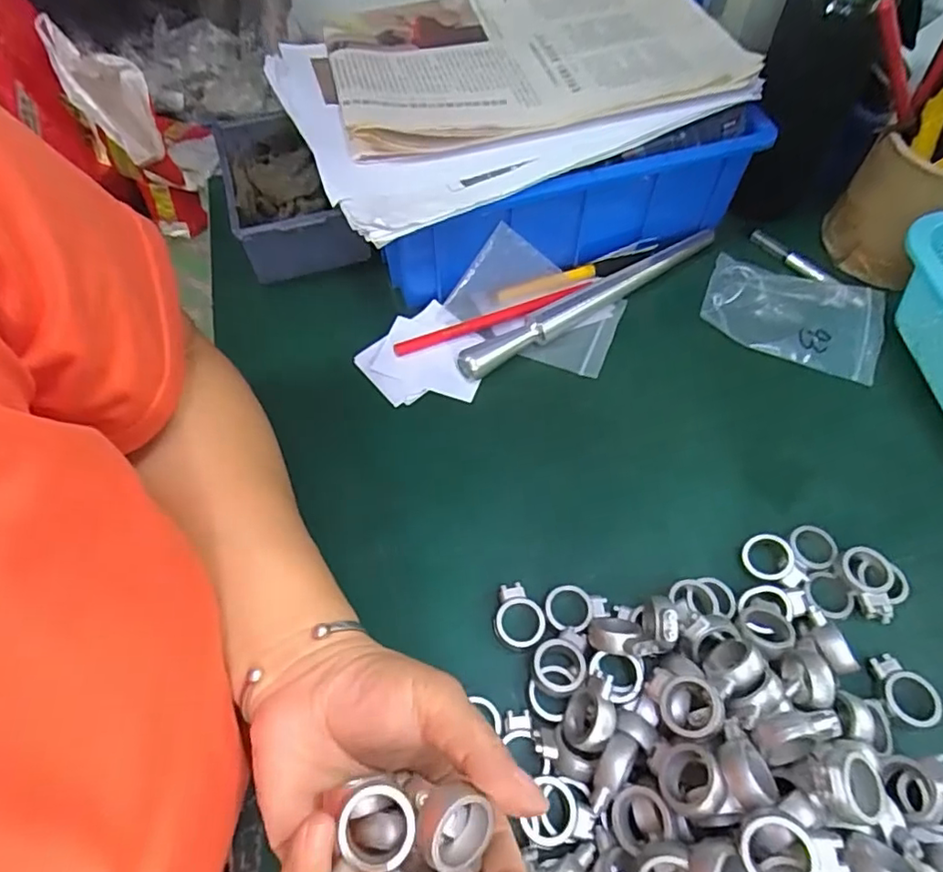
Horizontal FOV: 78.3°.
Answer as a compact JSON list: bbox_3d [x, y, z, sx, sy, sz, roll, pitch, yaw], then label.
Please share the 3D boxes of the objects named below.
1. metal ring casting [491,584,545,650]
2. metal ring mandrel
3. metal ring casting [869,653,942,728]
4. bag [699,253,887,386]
[{"bbox_3d":[0.025,0.095,0.307,0.026,0.005,0.033,-6,58,-2],"label":"metal ring casting"},{"bbox_3d":[0.088,-0.100,0.422,0.227,0.023,0.016,-31,62,-17],"label":"metal ring mandrel"},{"bbox_3d":[0.216,0.126,0.287,0.025,0.009,0.033,-7,58,-3],"label":"metal ring casting"},{"bbox_3d":[0.230,-0.088,0.417,0.118,0.017,0.078,19,60,13],"label":"bag"}]

